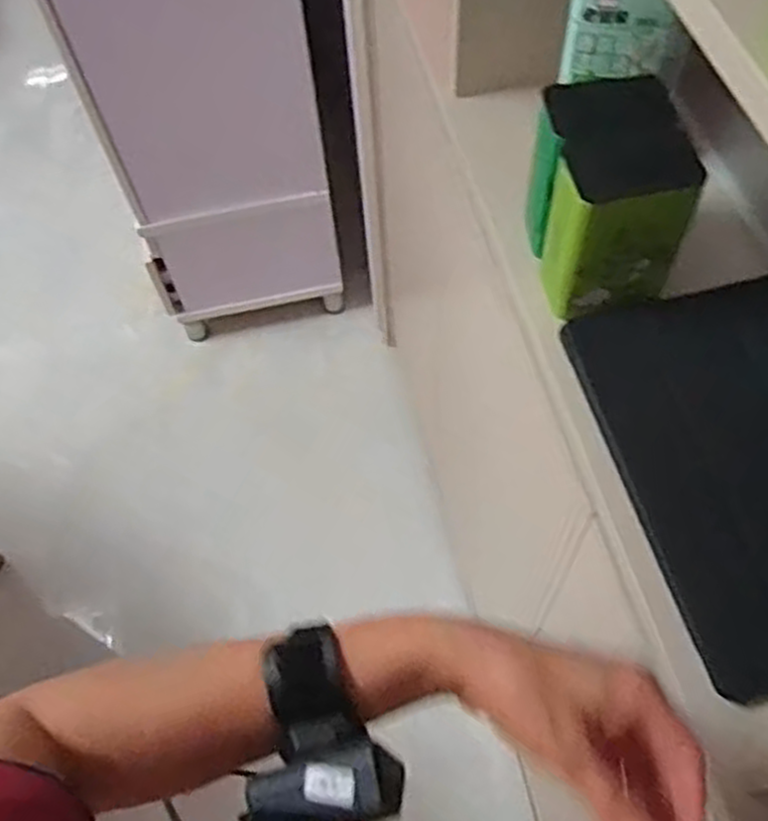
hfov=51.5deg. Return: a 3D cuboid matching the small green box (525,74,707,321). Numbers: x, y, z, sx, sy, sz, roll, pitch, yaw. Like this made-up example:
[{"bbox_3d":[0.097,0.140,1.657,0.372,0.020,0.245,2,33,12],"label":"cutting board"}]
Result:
[{"bbox_3d":[0.171,-0.158,0.617,0.092,0.145,0.119,-7,61,-1],"label":"small green box"}]

